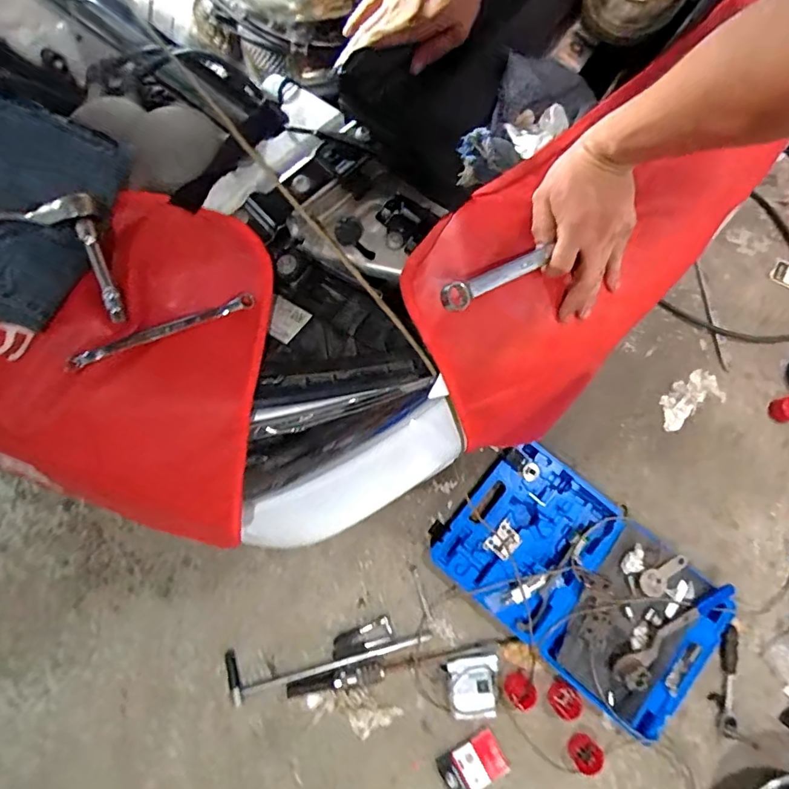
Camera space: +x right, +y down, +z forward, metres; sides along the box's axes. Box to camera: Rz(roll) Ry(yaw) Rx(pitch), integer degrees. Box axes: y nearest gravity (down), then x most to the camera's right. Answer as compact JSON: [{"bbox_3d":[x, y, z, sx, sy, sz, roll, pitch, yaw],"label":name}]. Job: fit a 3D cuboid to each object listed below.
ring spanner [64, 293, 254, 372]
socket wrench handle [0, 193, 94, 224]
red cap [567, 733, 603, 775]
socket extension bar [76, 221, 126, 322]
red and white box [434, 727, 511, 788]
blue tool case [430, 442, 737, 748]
[{"bbox_3d":[-0.211,-0.060,0.447,0.169,0.013,0.013,-27,78,-24],"label":"ring spanner"},{"bbox_3d":[-0.353,-0.141,0.400,0.192,0.015,0.022,-11,77,-3],"label":"socket wrench handle"},{"bbox_3d":[0.432,0.814,1.099,0.076,0.026,0.063,41,80,9],"label":"red cap"},{"bbox_3d":[-0.257,-0.107,0.424,0.013,0.008,0.089,-17,97,-4],"label":"socket extension bar"},{"bbox_3d":[0.176,0.838,1.094,0.146,0.021,0.098,-30,79,-7],"label":"red and white box"},{"bbox_3d":[0.457,0.445,1.169,0.655,0.080,0.405,39,80,8],"label":"blue tool case"}]

